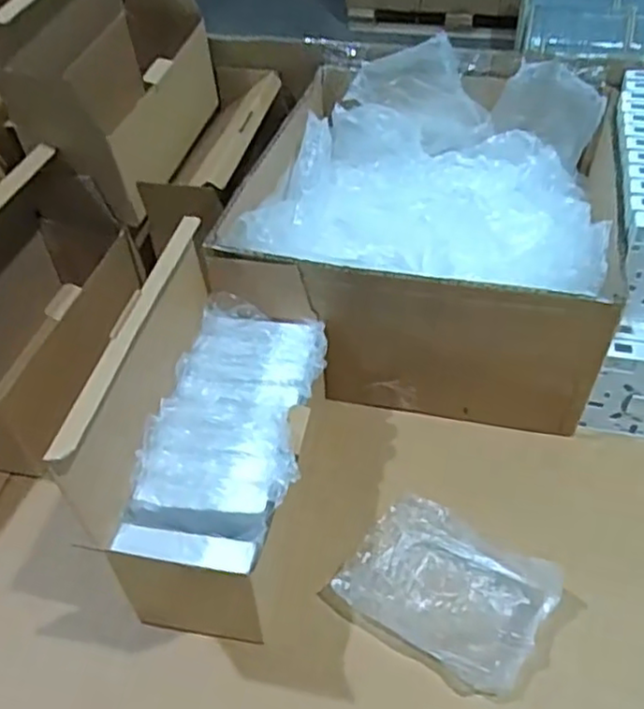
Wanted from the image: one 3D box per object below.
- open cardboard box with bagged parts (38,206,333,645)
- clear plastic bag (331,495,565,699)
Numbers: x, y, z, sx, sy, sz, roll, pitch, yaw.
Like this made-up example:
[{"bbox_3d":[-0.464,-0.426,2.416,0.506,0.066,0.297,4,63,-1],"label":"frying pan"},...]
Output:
[{"bbox_3d":[-0.068,0.050,0.454,0.115,0.191,0.230,7,46,12],"label":"open cardboard box with bagged parts"},{"bbox_3d":[0.086,0.156,0.454,0.128,0.023,0.098,23,51,26],"label":"clear plastic bag"}]

